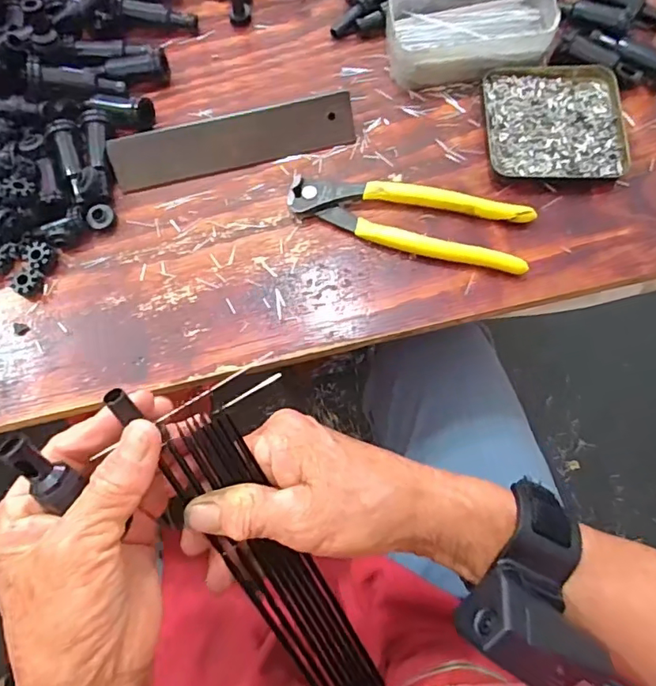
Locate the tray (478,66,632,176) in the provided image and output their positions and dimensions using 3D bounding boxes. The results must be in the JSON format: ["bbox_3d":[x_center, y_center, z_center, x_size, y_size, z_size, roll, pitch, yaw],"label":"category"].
[{"bbox_3d":[0.165,-0.163,0.386,0.096,0.011,0.095,-4,72,1],"label":"tray"}]

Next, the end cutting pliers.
[{"bbox_3d":[0.055,-0.089,0.364,0.163,0.016,0.047,15,74,7],"label":"end cutting pliers"}]

